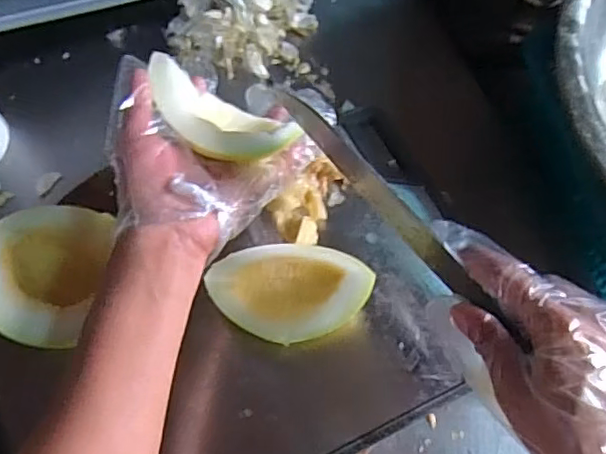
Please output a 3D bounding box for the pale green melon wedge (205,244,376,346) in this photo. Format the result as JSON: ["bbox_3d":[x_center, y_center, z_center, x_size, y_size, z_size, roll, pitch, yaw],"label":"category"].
[{"bbox_3d":[-0.009,0.048,0.393,0.103,0.044,0.059,7,67,0],"label":"pale green melon wedge"}]

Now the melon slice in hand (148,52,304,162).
[{"bbox_3d":[-0.057,-0.069,0.377,0.103,0.030,0.049,22,68,6],"label":"melon slice in hand"}]

